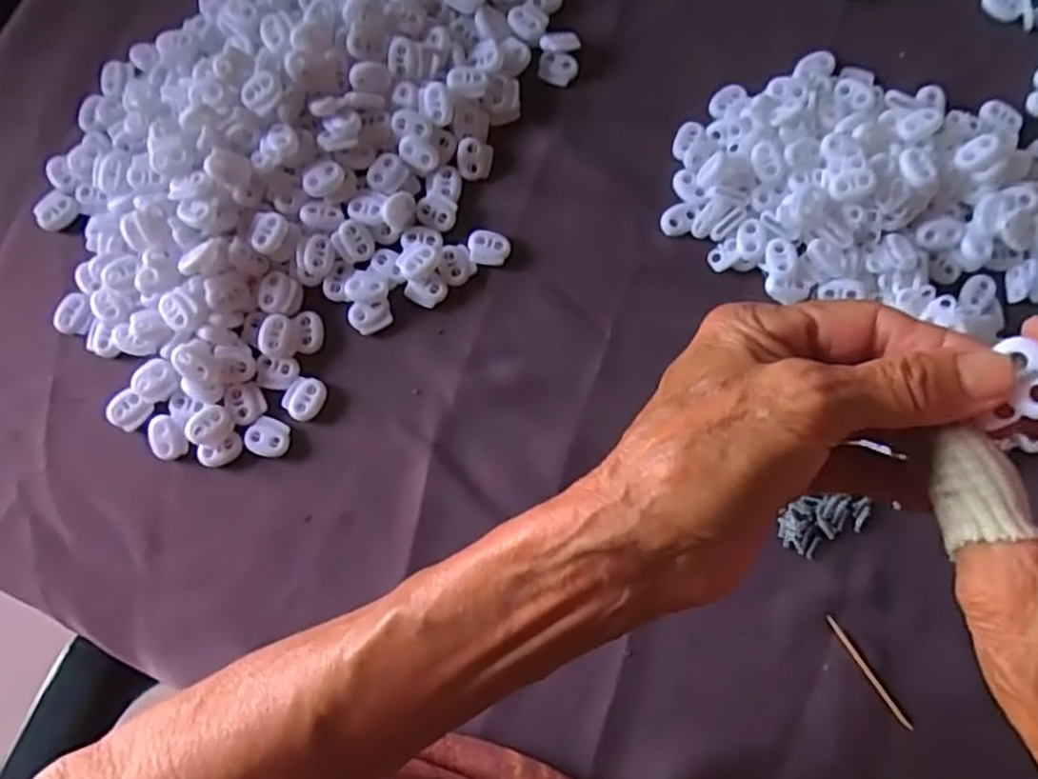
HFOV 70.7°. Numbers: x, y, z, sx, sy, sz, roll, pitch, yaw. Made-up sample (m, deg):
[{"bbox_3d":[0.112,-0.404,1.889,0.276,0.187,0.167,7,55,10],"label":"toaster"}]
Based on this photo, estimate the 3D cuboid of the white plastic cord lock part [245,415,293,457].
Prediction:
[{"bbox_3d":[-0.127,0.024,0.370,0.021,0.004,0.019,15,80,3],"label":"white plastic cord lock part"}]

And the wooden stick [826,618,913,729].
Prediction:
[{"bbox_3d":[0.168,0.136,0.350,0.004,0.004,0.061,-32,81,-5],"label":"wooden stick"}]

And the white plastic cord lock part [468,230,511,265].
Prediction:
[{"bbox_3d":[-0.016,-0.075,0.388,0.022,0.005,0.018,9,80,2],"label":"white plastic cord lock part"}]

